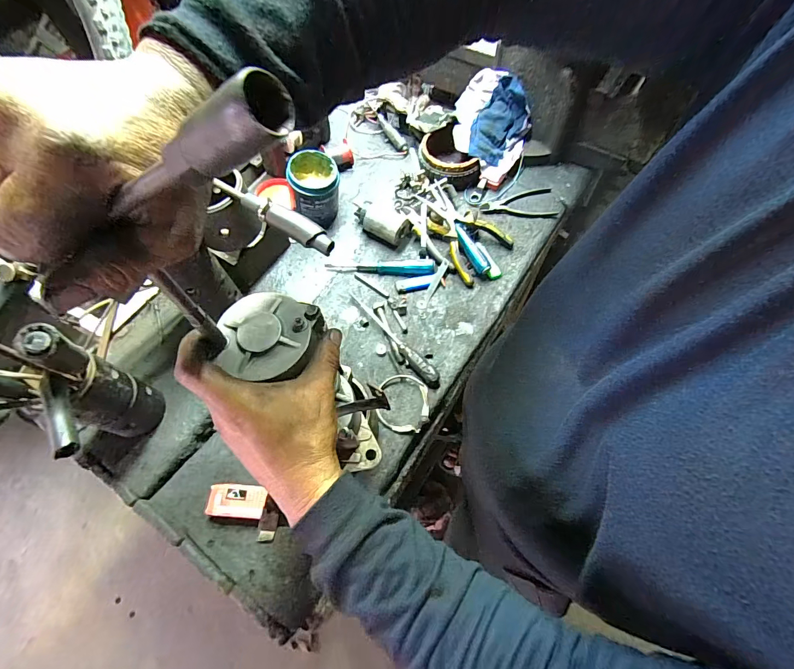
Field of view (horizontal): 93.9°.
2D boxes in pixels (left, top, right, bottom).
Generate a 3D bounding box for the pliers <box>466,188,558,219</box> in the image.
[{"bbox_3d":[0.237,-0.271,0.772,0.176,0.007,0.080,-1,65,1],"label":"pliers"}]

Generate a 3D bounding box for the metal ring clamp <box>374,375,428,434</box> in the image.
[{"bbox_3d":[0.010,0.108,0.597,0.082,0.023,0.092,4,65,3],"label":"metal ring clamp"}]

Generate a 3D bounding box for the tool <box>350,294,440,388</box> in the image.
[{"bbox_3d":[-0.007,0.006,0.640,0.024,0.019,0.224,-38,70,-15],"label":"tool"}]

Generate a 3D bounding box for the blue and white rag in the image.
[{"bbox_3d":[0.191,-0.433,0.769,0.153,0.113,0.146,36,71,16],"label":"blue and white rag"}]

